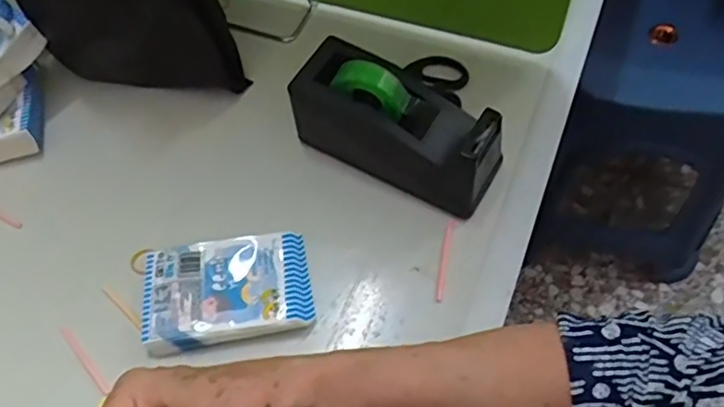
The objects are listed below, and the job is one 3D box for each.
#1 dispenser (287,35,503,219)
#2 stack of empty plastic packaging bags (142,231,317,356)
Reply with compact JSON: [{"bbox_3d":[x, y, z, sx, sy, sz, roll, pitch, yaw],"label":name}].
[{"bbox_3d":[0.025,-0.058,0.458,0.153,0.088,0.059,26,65,17],"label":"dispenser"},{"bbox_3d":[-0.093,0.060,0.432,0.111,0.018,0.072,-10,60,-2],"label":"stack of empty plastic packaging bags"}]

